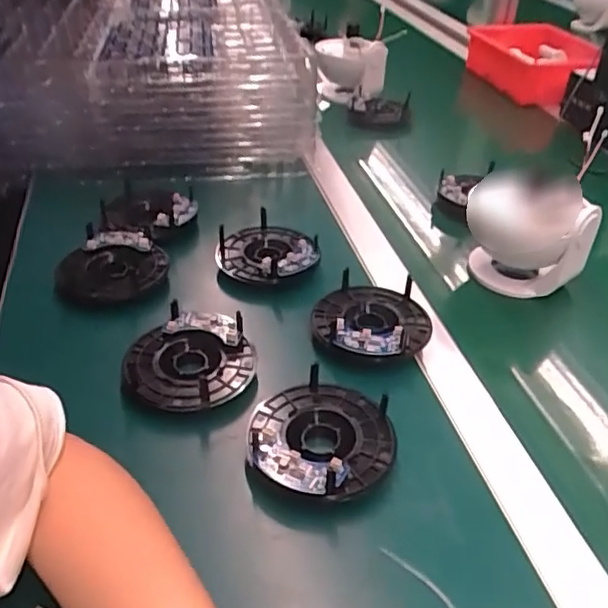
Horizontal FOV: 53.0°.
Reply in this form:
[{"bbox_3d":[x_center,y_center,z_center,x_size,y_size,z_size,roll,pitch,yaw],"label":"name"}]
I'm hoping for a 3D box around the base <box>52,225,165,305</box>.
[{"bbox_3d":[-0.181,-0.036,0.579,0.090,0.029,0.084,1,38,-1],"label":"base"}]

